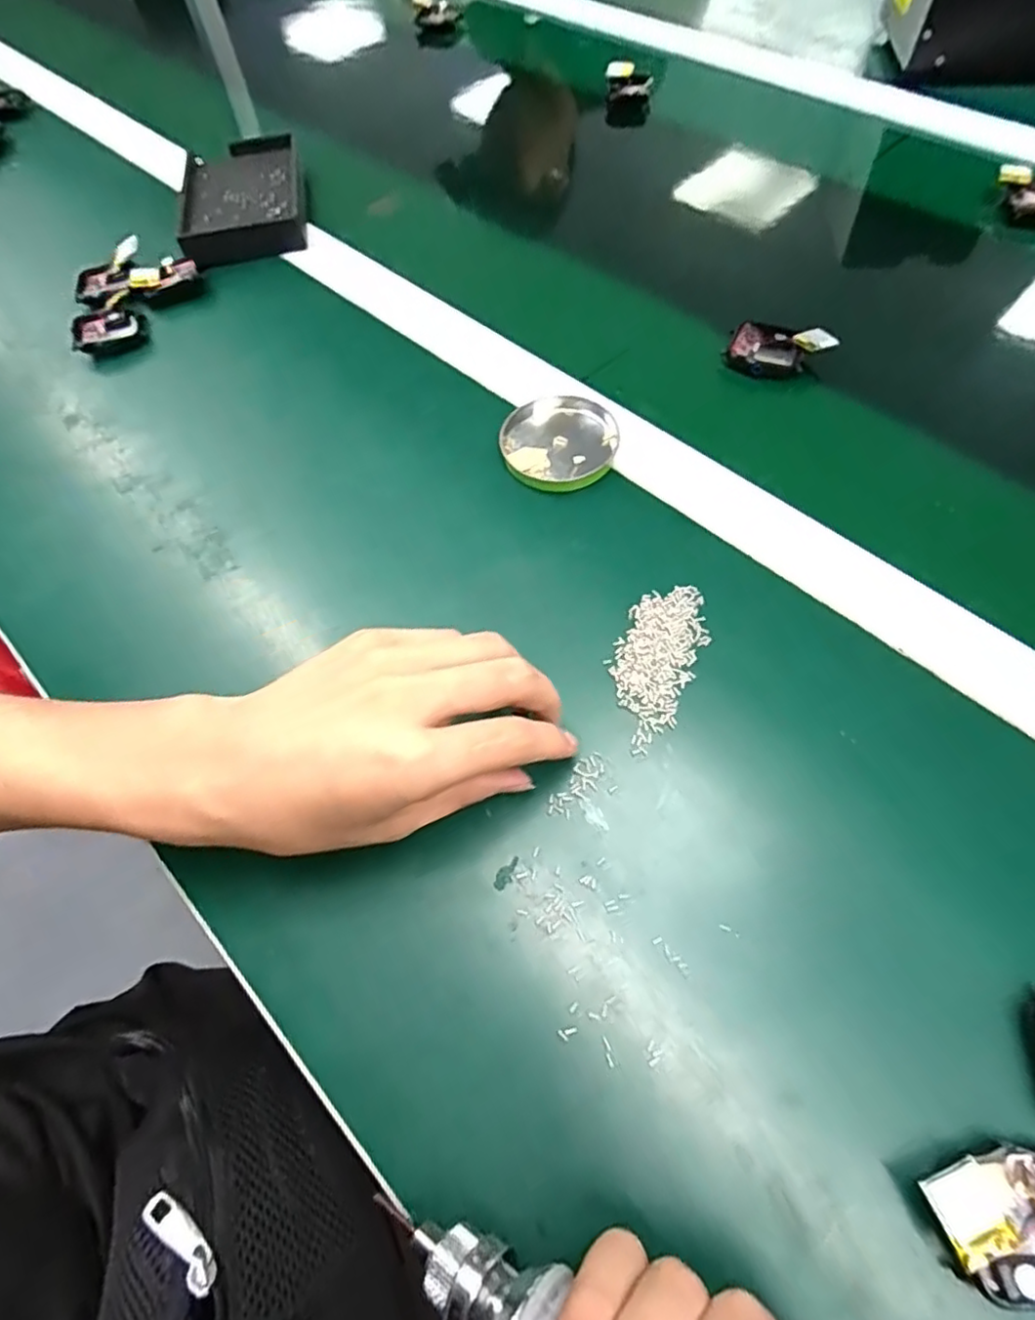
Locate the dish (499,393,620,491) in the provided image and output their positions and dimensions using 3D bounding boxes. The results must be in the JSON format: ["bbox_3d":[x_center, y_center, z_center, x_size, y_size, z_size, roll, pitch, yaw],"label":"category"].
[{"bbox_3d":[0.025,-0.124,0.373,0.067,0.008,0.064,-1,62,2],"label":"dish"}]

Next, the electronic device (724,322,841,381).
[{"bbox_3d":[0.162,-0.192,0.406,0.061,0.016,0.035,14,63,10],"label":"electronic device"}]

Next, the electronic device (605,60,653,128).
[{"bbox_3d":[0.100,-0.510,0.590,0.039,0.032,0.050,5,62,5],"label":"electronic device"}]

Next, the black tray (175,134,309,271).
[{"bbox_3d":[-0.220,-0.365,0.516,0.095,0.023,0.142,-13,62,-4],"label":"black tray"}]

